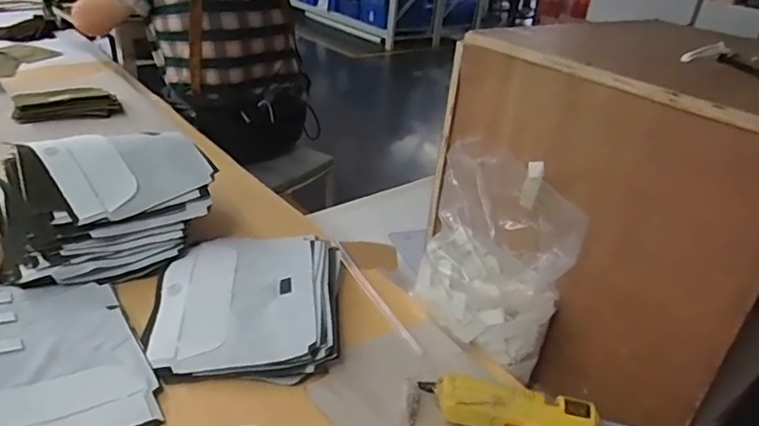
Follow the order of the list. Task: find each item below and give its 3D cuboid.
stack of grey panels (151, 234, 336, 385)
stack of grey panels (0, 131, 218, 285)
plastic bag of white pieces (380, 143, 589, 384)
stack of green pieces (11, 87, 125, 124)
[{"bbox_3d":[-0.166,0.109,0.714,0.221,0.031,0.252,2,30,-7],"label":"stack of grey panels"},{"bbox_3d":[-0.371,-0.012,0.763,0.276,0.152,0.159,-15,36,-32],"label":"stack of grey panels"},{"bbox_3d":[0.138,0.051,0.663,0.118,0.219,0.190,-21,40,-39],"label":"plastic bag of white pieces"},{"bbox_3d":[-0.678,-0.234,1.201,0.209,0.043,0.086,-10,33,-26],"label":"stack of green pieces"}]

